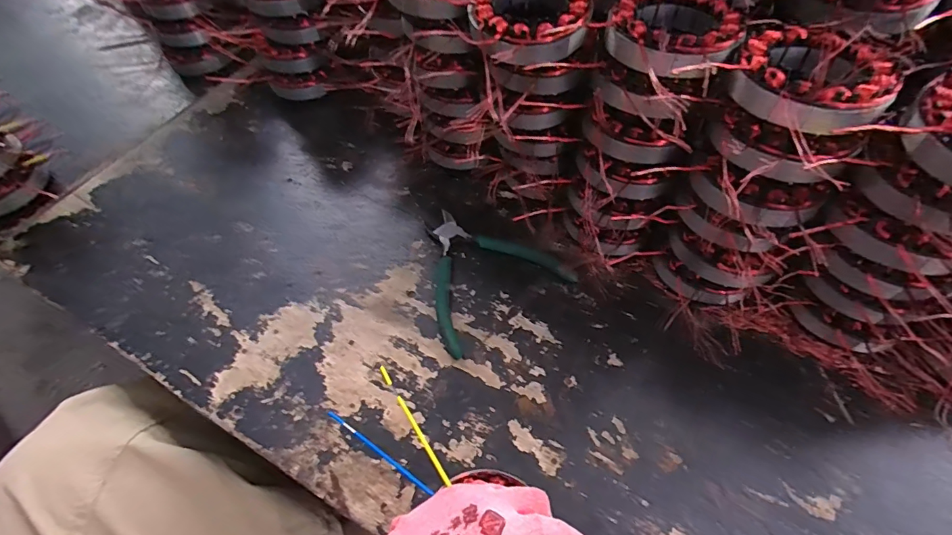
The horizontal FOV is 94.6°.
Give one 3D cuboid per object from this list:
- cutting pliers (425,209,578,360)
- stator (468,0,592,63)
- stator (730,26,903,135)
[{"bbox_3d":[0.000,-0.003,0.407,0.128,0.009,0.132,-31,62,-15],"label":"cutting pliers"},{"bbox_3d":[0.039,-0.179,0.322,0.088,0.034,0.094,-1,59,2],"label":"stator"},{"bbox_3d":[0.202,-0.114,0.268,0.089,0.028,0.084,-39,64,-19],"label":"stator"}]

